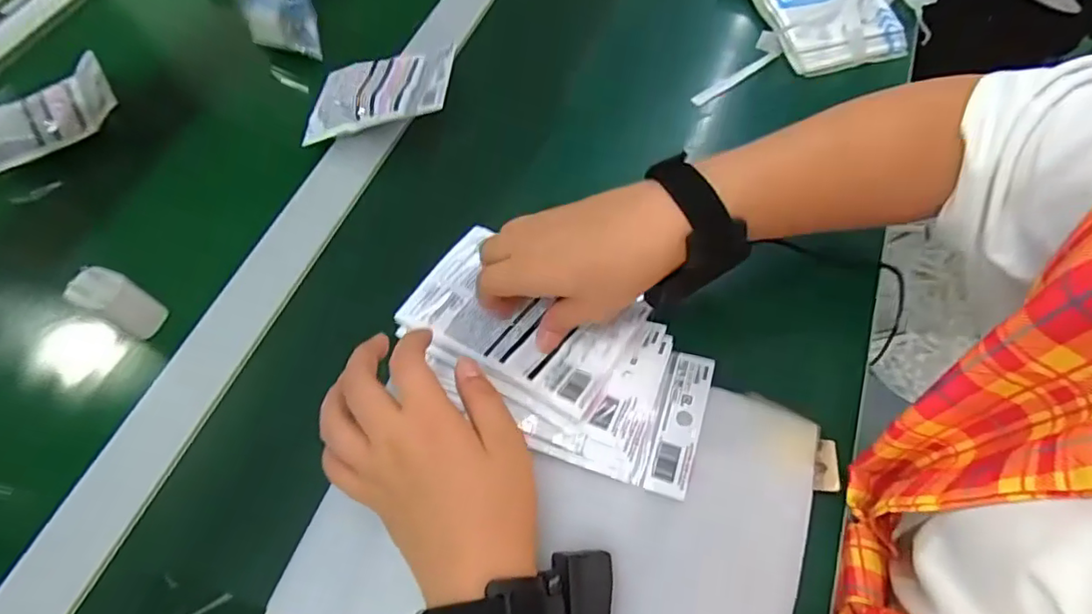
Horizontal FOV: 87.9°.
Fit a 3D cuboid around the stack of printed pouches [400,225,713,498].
[{"bbox_3d":[0.004,0.029,0.375,0.214,0.025,0.115,27,67,19],"label":"stack of printed pouches"}]

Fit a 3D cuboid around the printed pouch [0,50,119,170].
[{"bbox_3d":[-0.469,-0.180,0.526,0.127,0.016,0.087,-33,65,-13],"label":"printed pouch"}]

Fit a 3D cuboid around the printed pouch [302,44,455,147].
[{"bbox_3d":[-0.143,-0.185,0.486,0.124,0.017,0.085,-2,60,14],"label":"printed pouch"}]

